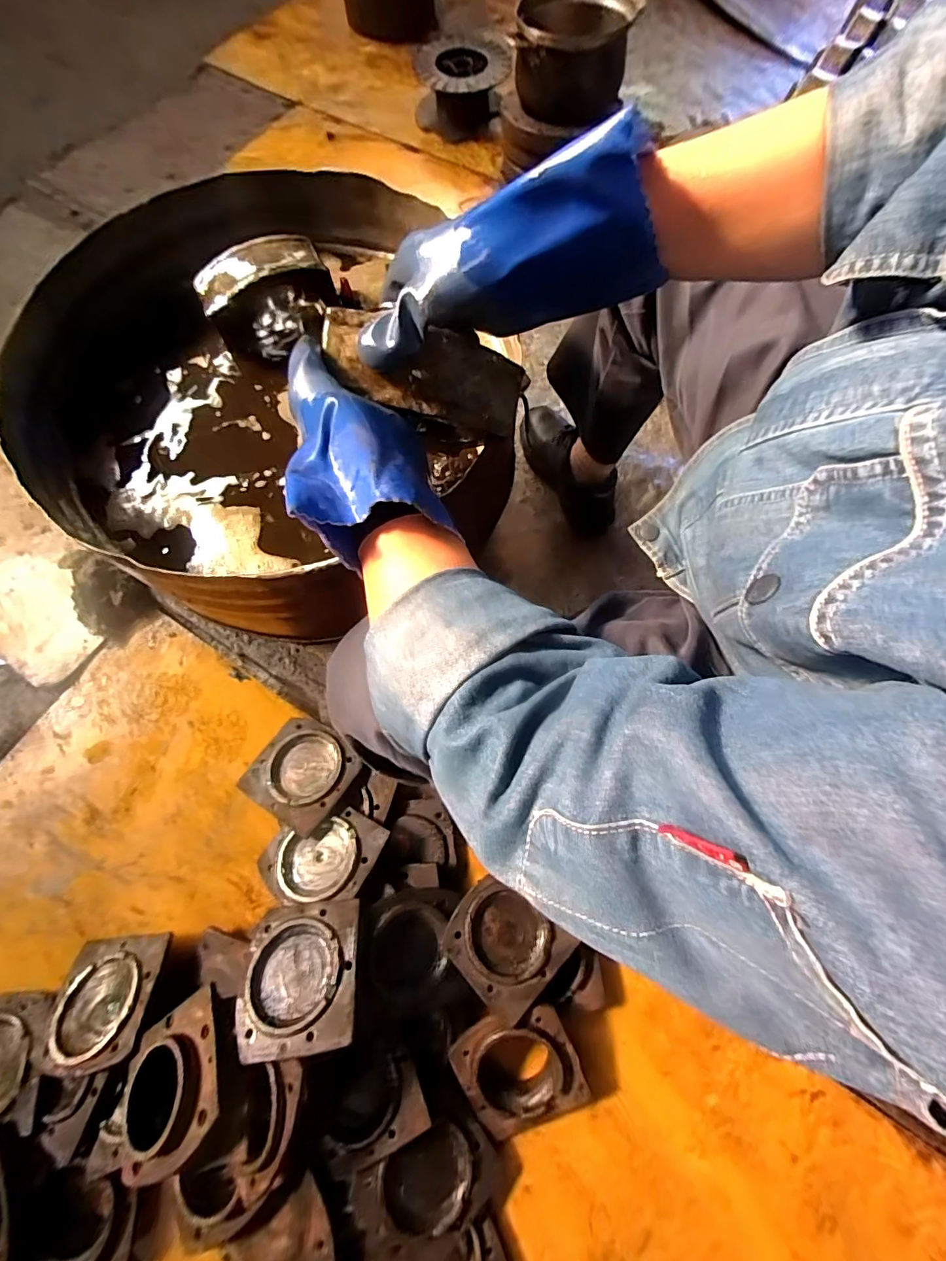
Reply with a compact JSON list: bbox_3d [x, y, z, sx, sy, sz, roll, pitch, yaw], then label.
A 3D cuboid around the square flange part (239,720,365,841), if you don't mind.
[{"bbox_3d":[-0.271,0.223,0.761,0.149,0.017,0.145,29,66,18],"label":"square flange part"}]

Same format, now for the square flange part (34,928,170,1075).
[{"bbox_3d":[-0.528,0.529,0.682,0.163,0.022,0.156,-9,51,11],"label":"square flange part"}]

